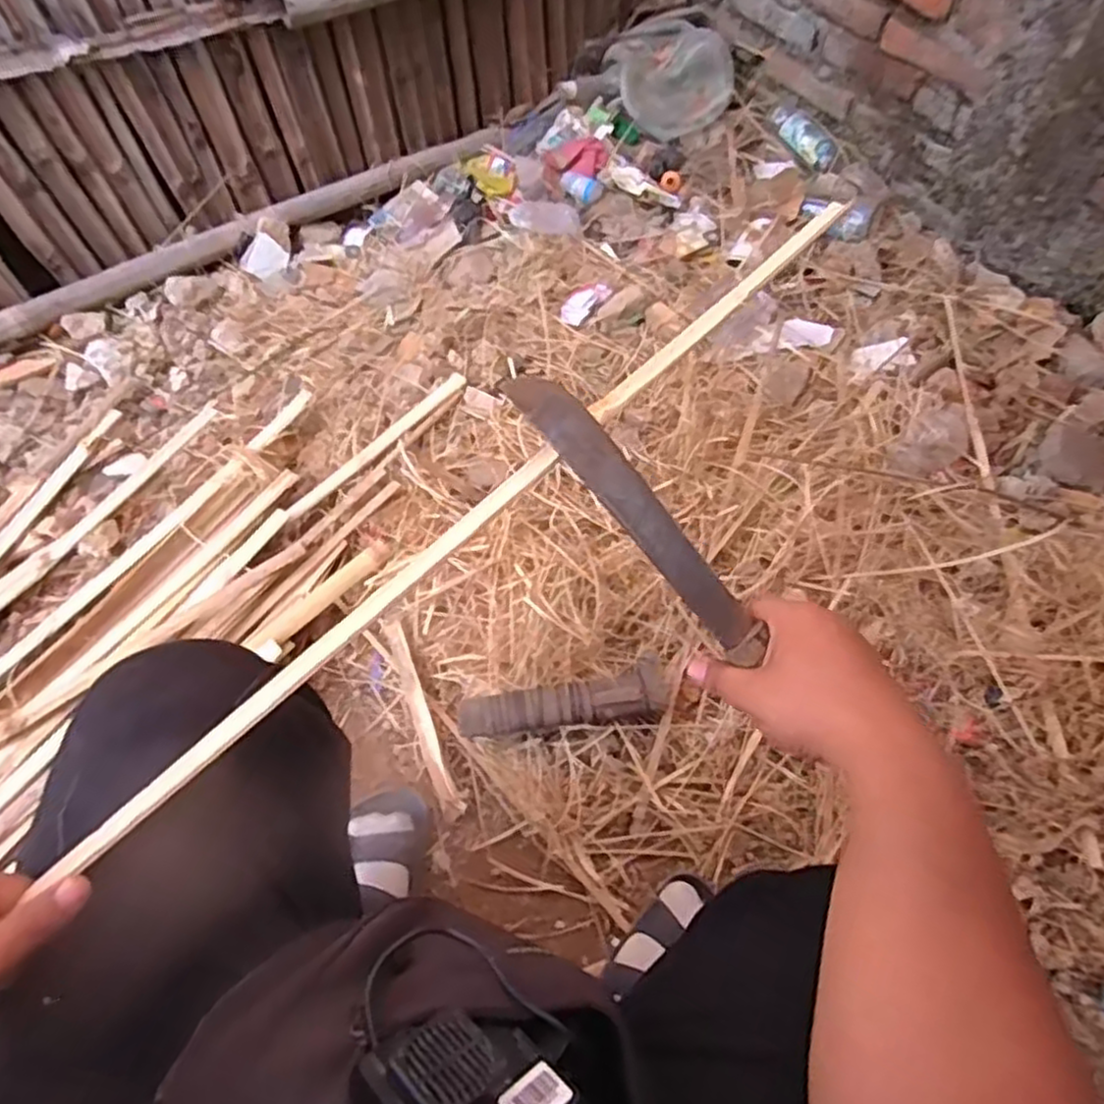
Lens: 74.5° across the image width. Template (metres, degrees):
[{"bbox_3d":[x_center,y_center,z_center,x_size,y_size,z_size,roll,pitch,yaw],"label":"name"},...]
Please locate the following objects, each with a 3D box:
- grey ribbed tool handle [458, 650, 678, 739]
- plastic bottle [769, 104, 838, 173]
[{"bbox_3d":[0.013,0.173,0.827,0.237,0.041,0.058,-10,62,-4],"label":"grey ribbed tool handle"},{"bbox_3d":[0.446,-0.738,1.287,0.052,0.041,0.153,-39,83,-16],"label":"plastic bottle"}]

